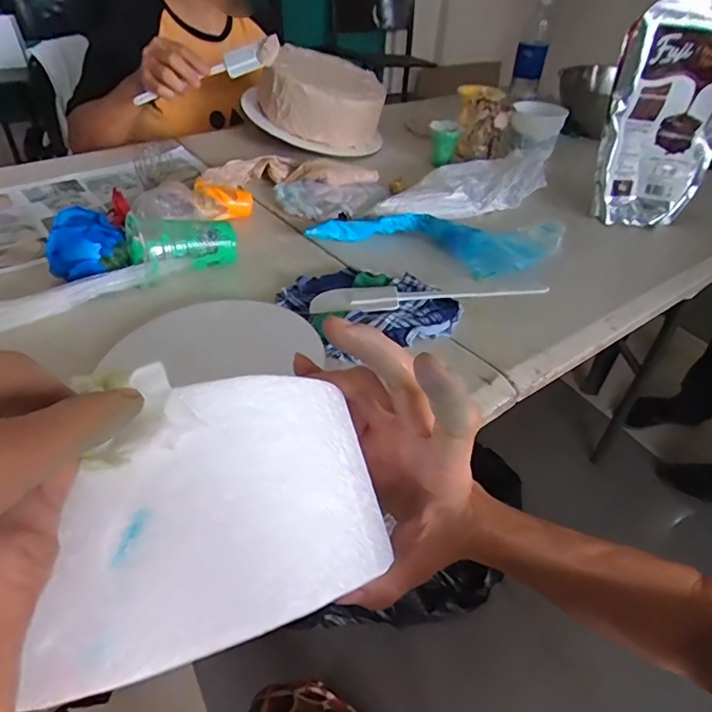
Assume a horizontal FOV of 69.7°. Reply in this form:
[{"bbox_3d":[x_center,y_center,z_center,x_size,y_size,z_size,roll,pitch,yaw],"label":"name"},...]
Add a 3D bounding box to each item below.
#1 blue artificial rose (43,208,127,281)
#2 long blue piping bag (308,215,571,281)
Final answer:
[{"bbox_3d":[-0.278,-0.117,0.528,0.076,0.048,0.059,-15,42,-20],"label":"blue artificial rose"},{"bbox_3d":[0.091,-0.146,0.600,0.281,0.037,0.091,16,41,17],"label":"long blue piping bag"}]

